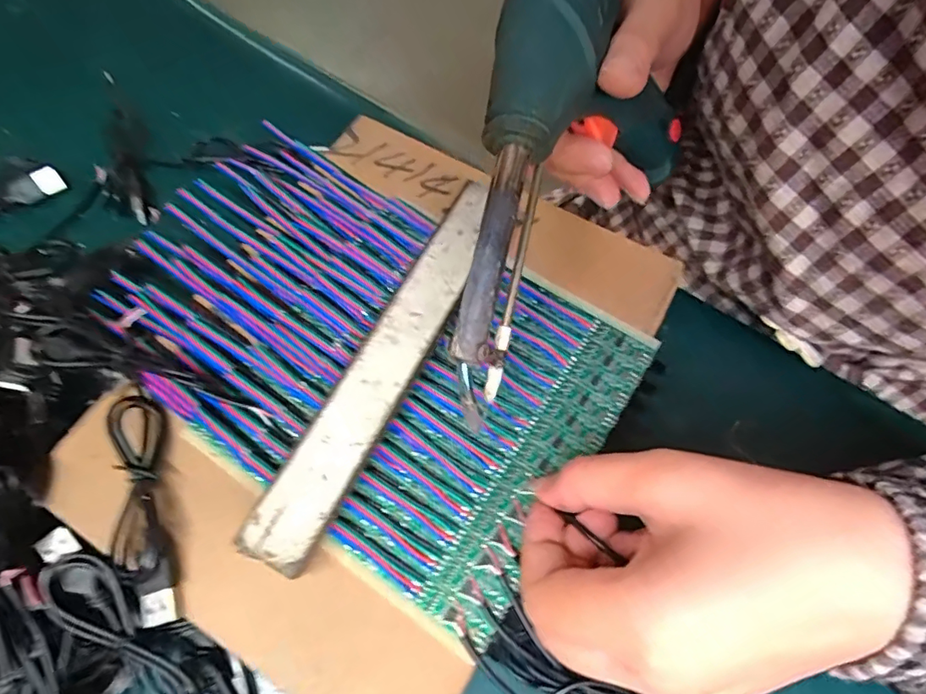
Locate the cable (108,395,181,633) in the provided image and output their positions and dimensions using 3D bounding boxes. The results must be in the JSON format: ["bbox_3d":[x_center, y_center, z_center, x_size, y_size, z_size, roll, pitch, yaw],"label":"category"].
[{"bbox_3d":[-0.137,0.066,0.211,0.022,0.015,0.094,-16,67,-7],"label":"cable"}]

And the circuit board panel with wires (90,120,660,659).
[{"bbox_3d":[-0.056,-0.010,0.244,0.254,0.016,0.153,32,70,14],"label":"circuit board panel with wires"}]

